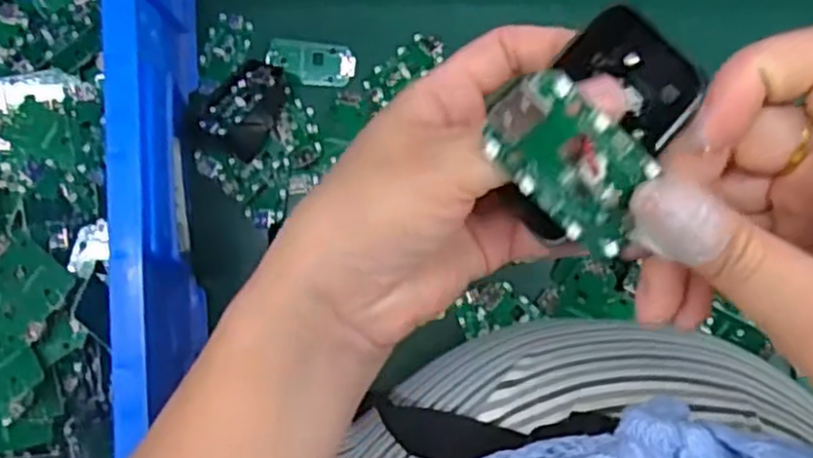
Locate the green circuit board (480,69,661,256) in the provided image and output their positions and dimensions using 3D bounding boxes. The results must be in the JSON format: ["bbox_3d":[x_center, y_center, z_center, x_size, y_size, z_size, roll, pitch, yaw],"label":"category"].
[{"bbox_3d":[0.048,-0.017,0.210,0.058,0.006,0.031,36,115,-24],"label":"green circuit board"}]

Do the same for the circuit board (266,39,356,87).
[{"bbox_3d":[-0.071,-0.122,0.551,0.066,0.005,0.035,8,69,4],"label":"circuit board"}]

